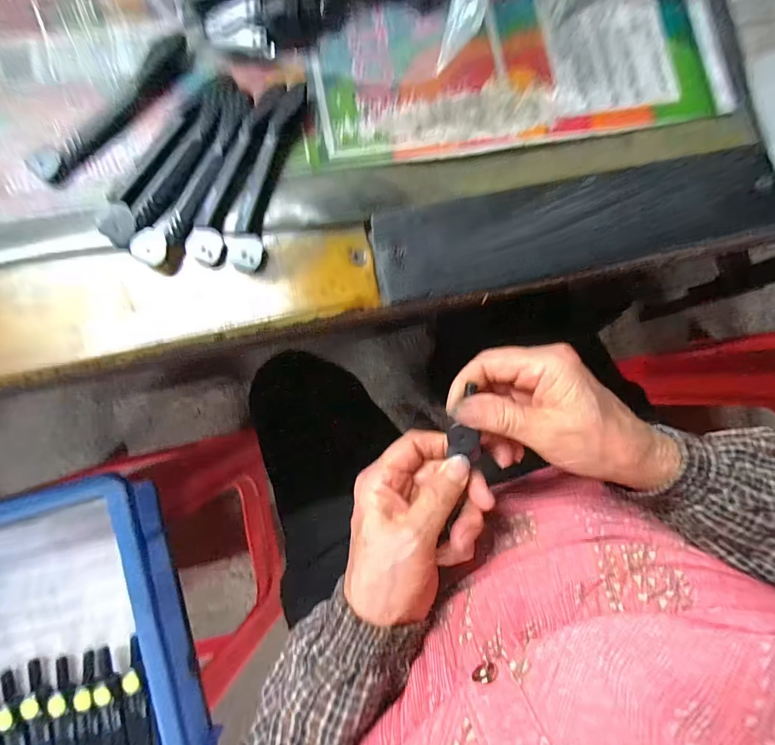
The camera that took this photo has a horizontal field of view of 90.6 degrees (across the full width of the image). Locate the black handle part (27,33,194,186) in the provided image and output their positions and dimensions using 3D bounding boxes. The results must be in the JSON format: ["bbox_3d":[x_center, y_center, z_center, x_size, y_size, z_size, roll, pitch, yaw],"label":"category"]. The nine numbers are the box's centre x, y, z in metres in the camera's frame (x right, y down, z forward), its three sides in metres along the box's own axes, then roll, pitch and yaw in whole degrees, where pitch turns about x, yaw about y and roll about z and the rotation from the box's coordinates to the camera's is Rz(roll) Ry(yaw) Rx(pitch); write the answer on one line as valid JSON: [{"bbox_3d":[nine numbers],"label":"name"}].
[{"bbox_3d":[-0.145,-0.140,0.204,0.018,0.008,0.104,42,84,2],"label":"black handle part"}]

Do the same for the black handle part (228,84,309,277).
[{"bbox_3d":[-0.064,-0.104,0.202,0.018,0.007,0.105,12,84,-2],"label":"black handle part"}]

